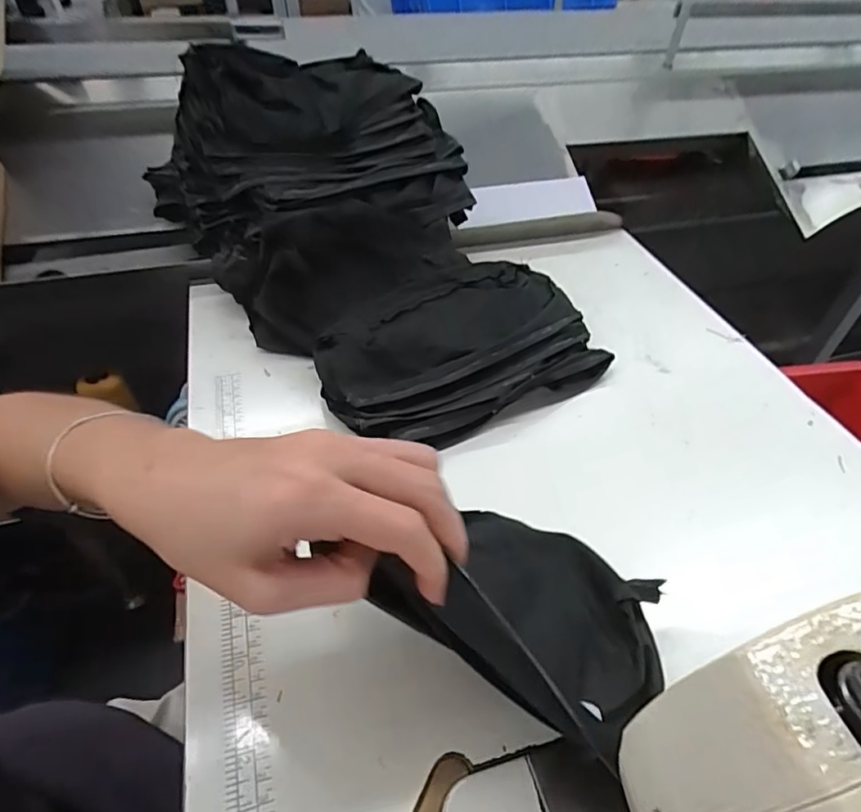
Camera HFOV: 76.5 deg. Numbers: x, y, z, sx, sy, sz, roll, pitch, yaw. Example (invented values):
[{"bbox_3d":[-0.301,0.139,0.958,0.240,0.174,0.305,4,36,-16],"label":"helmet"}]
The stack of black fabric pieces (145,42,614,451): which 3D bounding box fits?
[{"bbox_3d":[-0.071,-0.199,0.552,0.293,0.147,0.534,-28,52,-26],"label":"stack of black fabric pieces"}]

